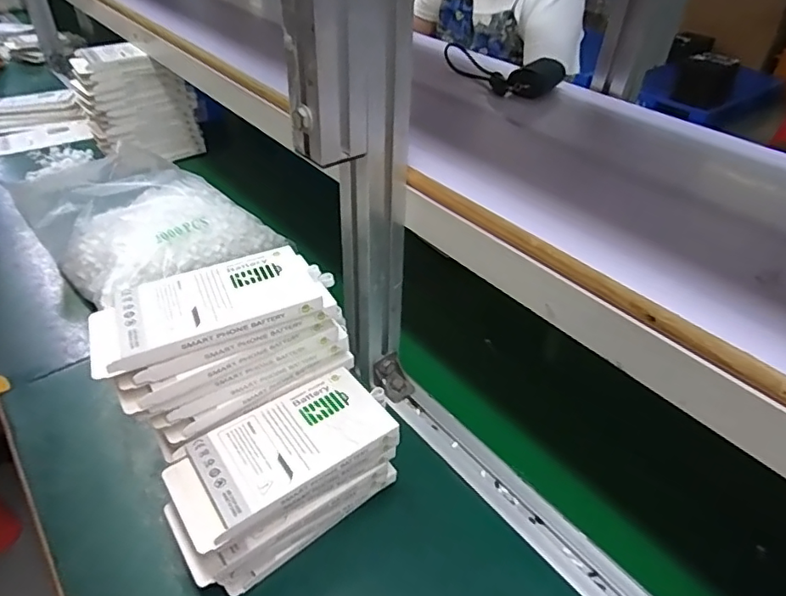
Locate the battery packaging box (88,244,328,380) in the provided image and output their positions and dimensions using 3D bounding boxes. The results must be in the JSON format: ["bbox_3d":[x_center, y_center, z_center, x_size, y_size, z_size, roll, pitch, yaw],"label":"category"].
[{"bbox_3d":[-0.135,0.004,0.383,0.150,0.016,0.080,-14,42,-20],"label":"battery packaging box"}]

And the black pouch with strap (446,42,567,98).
[{"bbox_3d":[0.126,-0.264,0.613,0.084,0.034,0.126,-22,45,-27],"label":"black pouch with strap"}]

